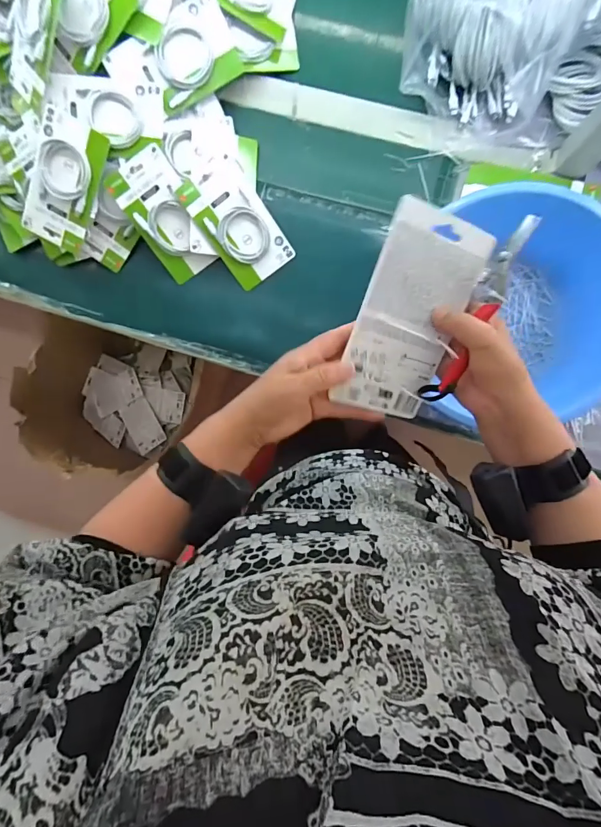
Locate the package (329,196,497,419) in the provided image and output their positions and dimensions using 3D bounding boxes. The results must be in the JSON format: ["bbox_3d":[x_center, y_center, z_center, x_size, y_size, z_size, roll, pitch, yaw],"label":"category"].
[{"bbox_3d":[0.102,-0.085,0.376,0.101,0.007,0.178,11,110,-22],"label":"package"}]

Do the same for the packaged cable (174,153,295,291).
[{"bbox_3d":[-0.101,-0.300,0.649,0.103,0.024,0.184,-35,104,5],"label":"packaged cable"}]

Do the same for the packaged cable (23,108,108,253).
[{"bbox_3d":[-0.364,-0.351,0.632,0.101,0.023,0.180,28,111,-9],"label":"packaged cable"}]

